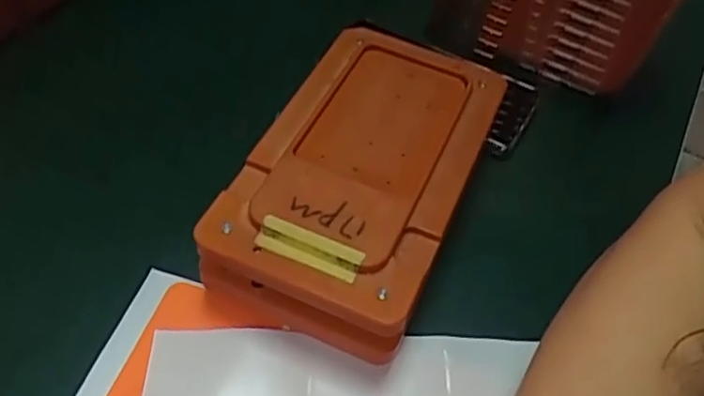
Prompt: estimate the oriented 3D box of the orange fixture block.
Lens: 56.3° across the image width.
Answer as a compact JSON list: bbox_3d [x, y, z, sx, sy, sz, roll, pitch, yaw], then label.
[{"bbox_3d":[0.007,-0.011,0.394,0.113,0.071,0.197,22,52,9],"label":"orange fixture block"}]

